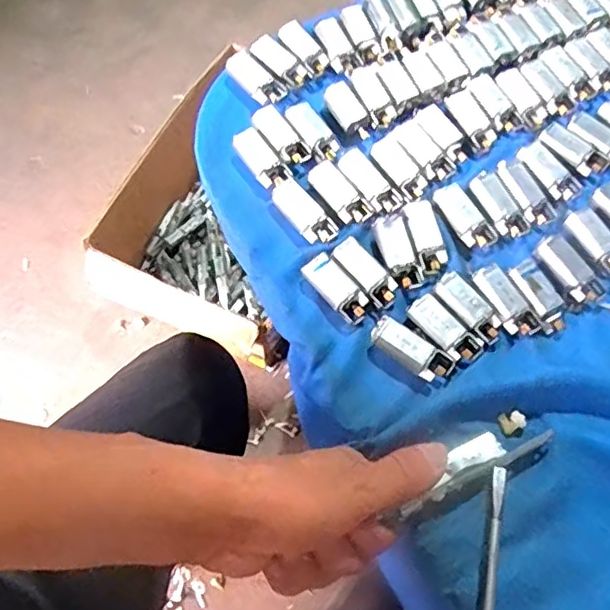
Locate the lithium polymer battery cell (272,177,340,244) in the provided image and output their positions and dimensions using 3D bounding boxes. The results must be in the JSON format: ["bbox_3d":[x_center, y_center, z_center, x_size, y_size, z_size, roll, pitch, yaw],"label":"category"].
[{"bbox_3d":[-0.001,-0.060,0.386,0.023,0.007,0.051,-35,73,-14],"label":"lithium polymer battery cell"}]

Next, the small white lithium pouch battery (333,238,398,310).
[{"bbox_3d":[0.037,-0.020,0.368,0.019,0.005,0.046,-39,74,-16],"label":"small white lithium pouch battery"}]

